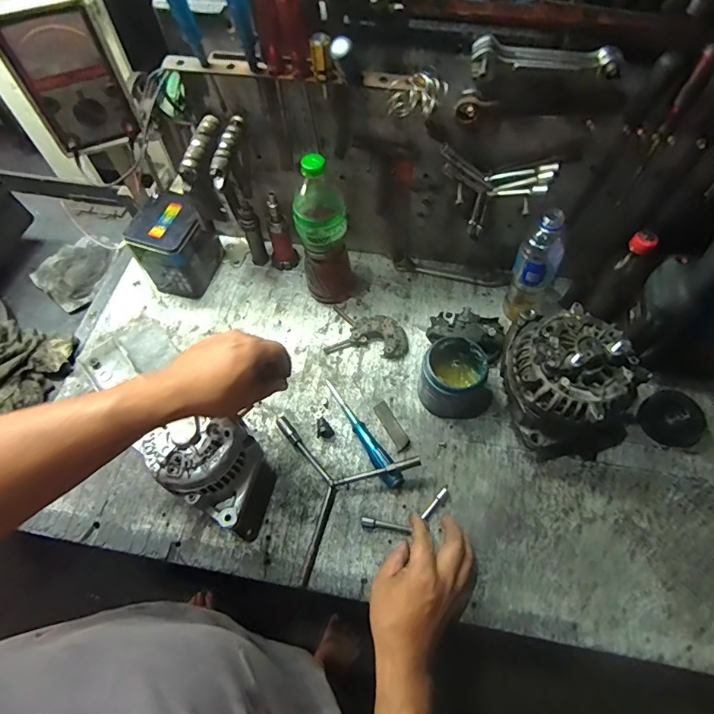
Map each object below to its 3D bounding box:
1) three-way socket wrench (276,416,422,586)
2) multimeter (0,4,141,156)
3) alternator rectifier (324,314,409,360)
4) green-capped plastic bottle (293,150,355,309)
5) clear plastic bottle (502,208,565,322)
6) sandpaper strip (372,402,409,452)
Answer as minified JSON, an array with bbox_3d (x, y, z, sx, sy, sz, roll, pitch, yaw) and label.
[{"bbox_3d":[-0.058,0.161,0.633,0.215,0.043,0.196,-40,69,-19],"label":"three-way socket wrench"},{"bbox_3d":[-0.373,-0.358,0.580,0.113,0.158,0.035,-29,65,-15],"label":"multimeter"},{"bbox_3d":[0.021,-0.038,0.752,0.133,0.027,0.073,7,62,4],"label":"alternator rectifier"},{"bbox_3d":[-0.052,-0.187,0.695,0.081,0.274,0.085,-6,62,-4],"label":"green-capped plastic bottle"},{"bbox_3d":[0.276,-0.135,0.691,0.061,0.214,0.058,30,65,15],"label":"clear plastic bottle"},{"bbox_3d":[0.054,0.105,0.682,0.023,0.008,0.084,-25,64,-13],"label":"sandpaper strip"}]

